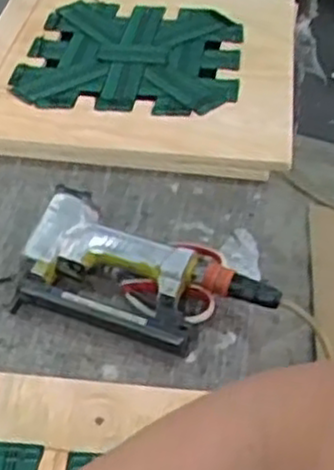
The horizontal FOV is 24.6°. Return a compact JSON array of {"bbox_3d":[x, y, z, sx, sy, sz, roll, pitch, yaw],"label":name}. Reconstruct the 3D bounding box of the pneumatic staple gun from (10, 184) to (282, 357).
[{"bbox_3d":[-0.018,0.037,0.752,0.254,0.058,0.134,13,45,14],"label":"pneumatic staple gun"}]

